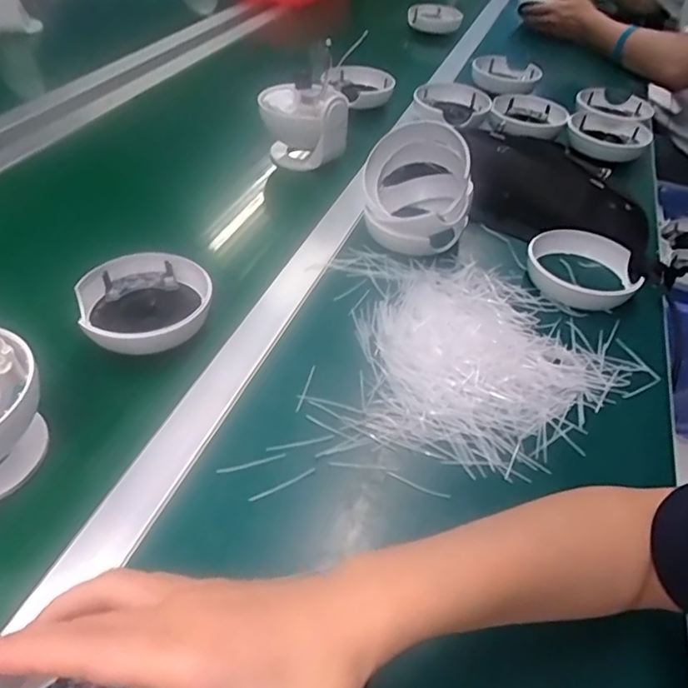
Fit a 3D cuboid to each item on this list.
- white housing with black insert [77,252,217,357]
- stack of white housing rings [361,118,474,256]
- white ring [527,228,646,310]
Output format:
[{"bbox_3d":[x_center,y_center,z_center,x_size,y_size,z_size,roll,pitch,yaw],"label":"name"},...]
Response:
[{"bbox_3d":[-0.181,-0.036,0.517,0.112,0.035,0.112,-10,46,-16],"label":"white housing with black insert"},{"bbox_3d":[0.085,-0.181,0.638,0.114,0.115,0.122,11,44,5],"label":"stack of white housing rings"},{"bbox_3d":[0.260,-0.083,0.614,0.113,0.031,0.110,13,44,8],"label":"white ring"}]

